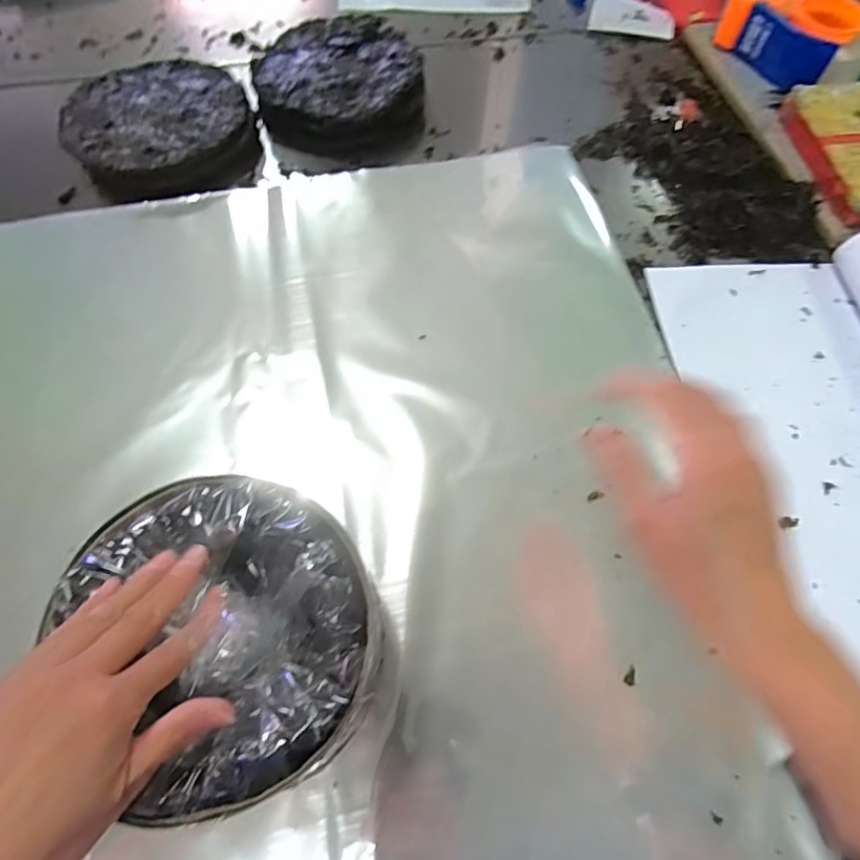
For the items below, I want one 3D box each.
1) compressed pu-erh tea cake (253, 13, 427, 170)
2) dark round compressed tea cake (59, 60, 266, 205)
[{"bbox_3d":[-0.110,-0.419,0.674,0.202,0.048,0.230,-7,64,-3],"label":"compressed pu-erh tea cake"},{"bbox_3d":[-0.311,-0.357,0.643,0.200,0.046,0.193,0,64,0],"label":"dark round compressed tea cake"}]

